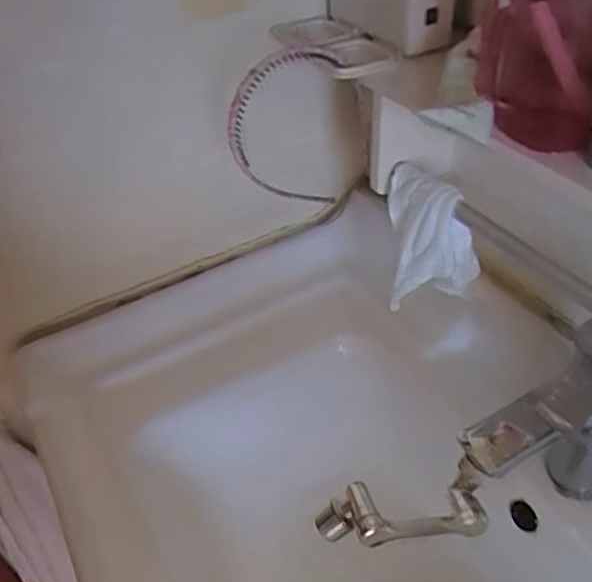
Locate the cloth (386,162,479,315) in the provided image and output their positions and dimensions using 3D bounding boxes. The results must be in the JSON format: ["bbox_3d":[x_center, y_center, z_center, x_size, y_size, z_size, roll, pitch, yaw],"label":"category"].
[{"bbox_3d":[0.125,-0.052,0.565,0.081,0.107,0.062,4,42,11],"label":"cloth"}]

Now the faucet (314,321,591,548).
[{"bbox_3d":[0.143,0.134,0.463,0.255,0.168,0.060,-22,44,-18],"label":"faucet"}]

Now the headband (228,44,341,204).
[{"bbox_3d":[-0.009,-0.133,0.540,0.101,0.148,0.016,-24,44,-20],"label":"headband"}]

